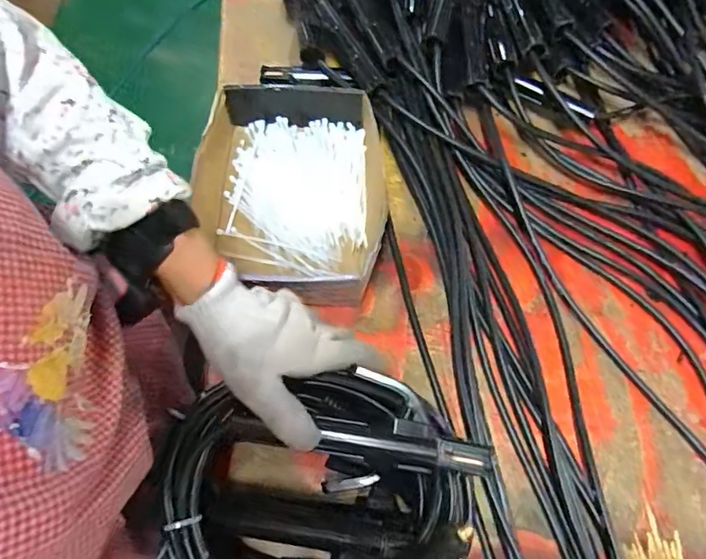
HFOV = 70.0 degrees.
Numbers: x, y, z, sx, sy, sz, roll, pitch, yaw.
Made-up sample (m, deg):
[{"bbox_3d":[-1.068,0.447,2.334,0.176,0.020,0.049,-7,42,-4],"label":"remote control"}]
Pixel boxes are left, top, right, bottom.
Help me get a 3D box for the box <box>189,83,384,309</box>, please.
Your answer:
[{"bbox_3d":[-0.071,-0.097,0.566,0.196,0.070,0.238,7,67,4],"label":"box"}]

